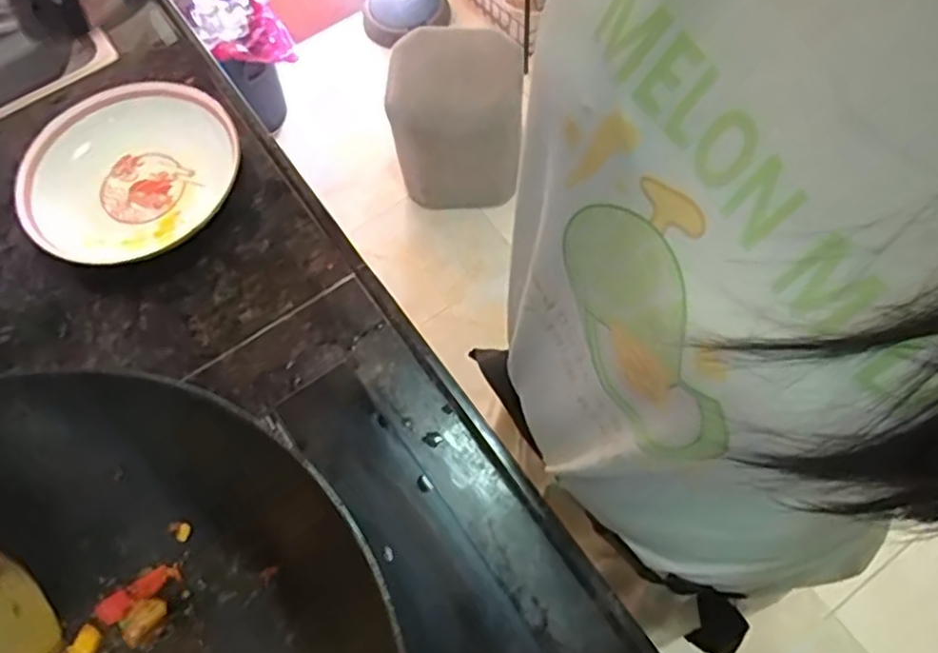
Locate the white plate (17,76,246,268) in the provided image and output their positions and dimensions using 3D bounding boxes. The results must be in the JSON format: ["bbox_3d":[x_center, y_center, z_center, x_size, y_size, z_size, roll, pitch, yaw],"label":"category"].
[{"bbox_3d":[-0.323,-0.157,0.670,0.193,0.038,0.181,-1,65,3],"label":"white plate"}]

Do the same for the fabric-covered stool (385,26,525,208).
[{"bbox_3d":[-0.015,-0.452,1.503,0.264,0.251,0.289,5,65,6],"label":"fabric-covered stool"}]

